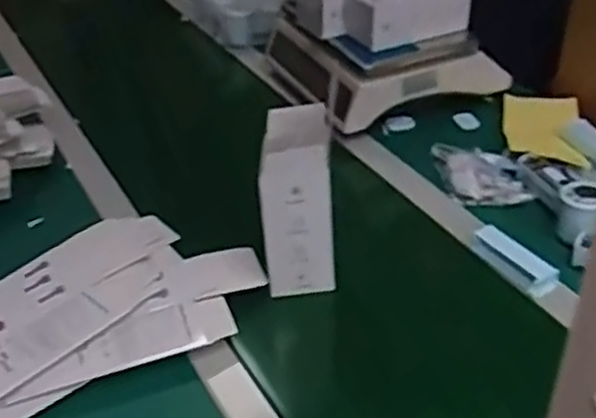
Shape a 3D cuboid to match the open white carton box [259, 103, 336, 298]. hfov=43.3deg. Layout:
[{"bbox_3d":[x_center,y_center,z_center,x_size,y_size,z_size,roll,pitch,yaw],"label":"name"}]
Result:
[{"bbox_3d":[-0.002,-0.005,0.793,0.070,0.185,0.082,-4,37,-1],"label":"open white carton box"}]

